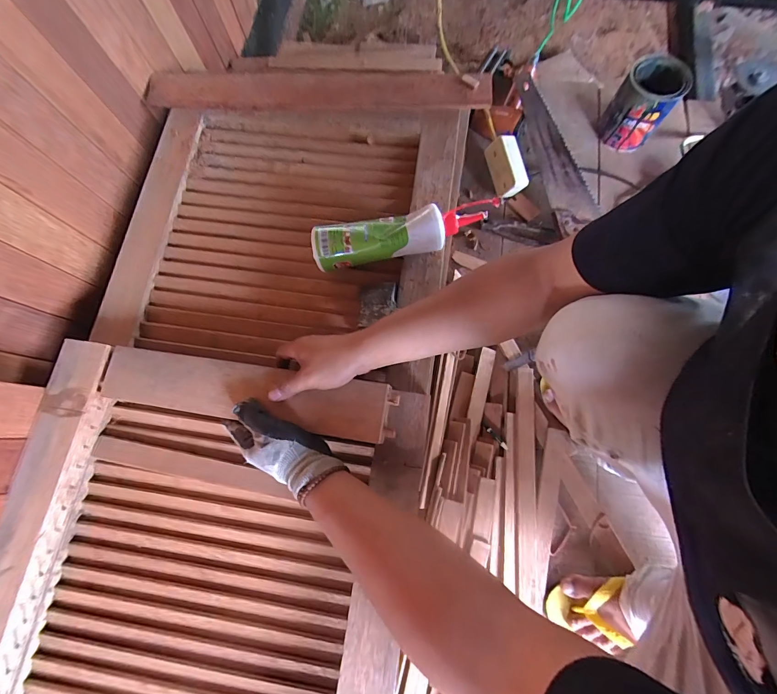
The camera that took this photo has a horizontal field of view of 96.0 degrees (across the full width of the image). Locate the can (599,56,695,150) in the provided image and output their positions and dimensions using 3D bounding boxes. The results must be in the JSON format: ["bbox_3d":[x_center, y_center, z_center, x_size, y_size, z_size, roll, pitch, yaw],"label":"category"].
[{"bbox_3d":[0.512,-0.493,0.707,0.105,0.133,0.111,0,76,2],"label":"can"}]

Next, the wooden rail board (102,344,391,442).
[{"bbox_3d":[-0.183,0.055,0.438,0.378,0.019,0.070,8,77,9],"label":"wooden rail board"}]

